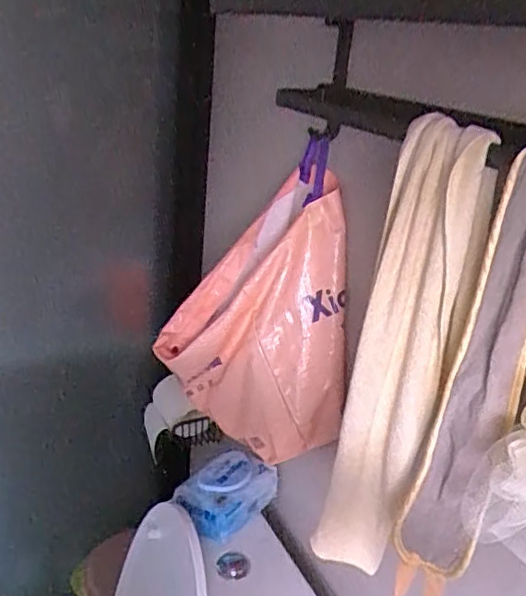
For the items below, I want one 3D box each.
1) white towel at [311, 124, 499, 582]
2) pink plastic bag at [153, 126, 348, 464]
[{"bbox_3d":[0.127,0.067,0.598,0.092,0.444,0.059,14,24,17],"label":"white towel"},{"bbox_3d":[-0.016,0.018,0.921,0.261,0.393,0.181,3,23,-9],"label":"pink plastic bag"}]

